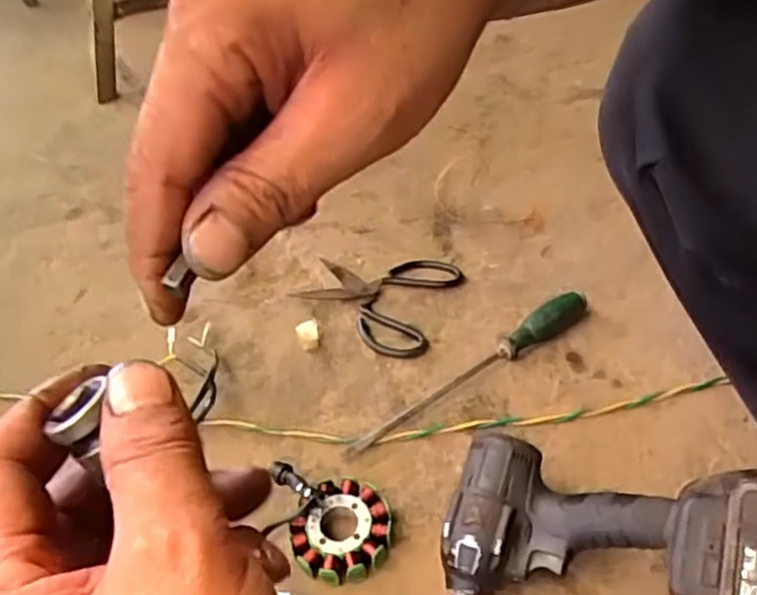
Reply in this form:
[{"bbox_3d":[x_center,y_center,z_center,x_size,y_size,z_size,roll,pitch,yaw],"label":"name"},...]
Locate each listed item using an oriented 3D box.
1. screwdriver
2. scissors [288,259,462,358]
[{"bbox_3d":[0.094,0.065,0.700,0.295,0.034,0.027,-27,46,-20],"label":"screwdriver"},{"bbox_3d":[-0.004,-0.005,0.806,0.165,0.018,0.158,11,46,20],"label":"scissors"}]

